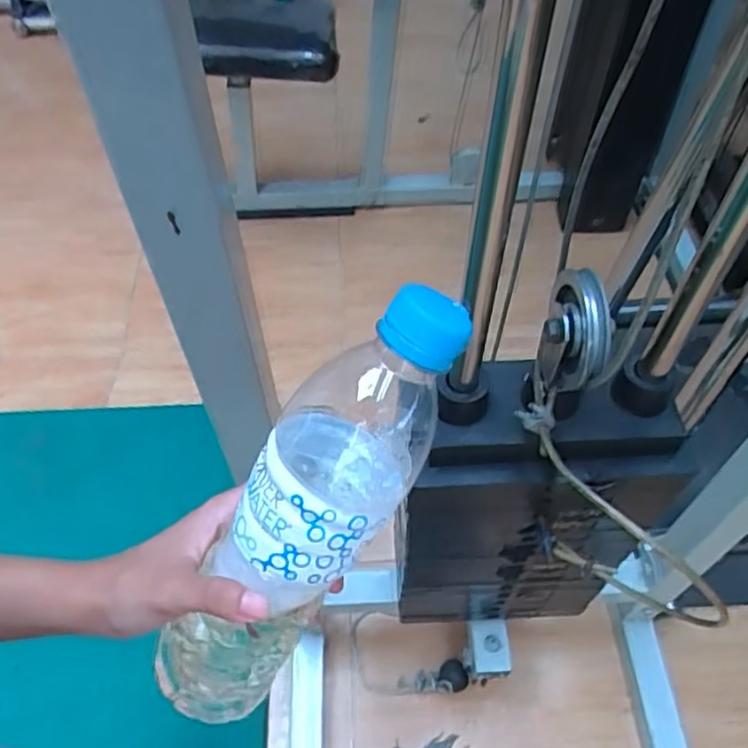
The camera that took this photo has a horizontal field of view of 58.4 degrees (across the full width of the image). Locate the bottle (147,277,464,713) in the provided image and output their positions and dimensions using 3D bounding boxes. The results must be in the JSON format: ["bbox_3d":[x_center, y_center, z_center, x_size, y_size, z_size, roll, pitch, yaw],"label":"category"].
[{"bbox_3d":[-0.031,0.061,0.296,0.065,0.225,0.061,41,21,28],"label":"bottle"}]

